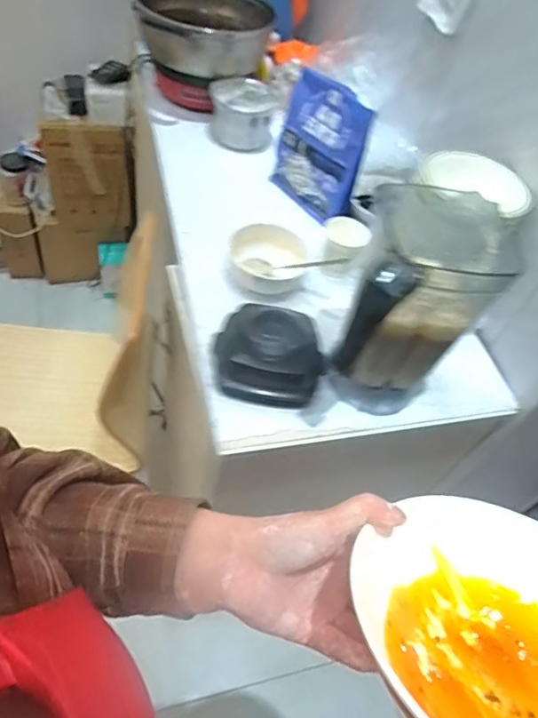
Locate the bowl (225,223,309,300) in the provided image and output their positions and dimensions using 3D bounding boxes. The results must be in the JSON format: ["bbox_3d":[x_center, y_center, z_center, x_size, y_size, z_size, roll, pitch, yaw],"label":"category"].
[{"bbox_3d":[-0.003,-0.156,0.827,0.121,0.049,0.114,1,60,-2],"label":"bowl"}]

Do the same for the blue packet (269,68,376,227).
[{"bbox_3d":[0.085,-0.372,0.935,0.082,0.207,0.183,-39,69,-22],"label":"blue packet"}]

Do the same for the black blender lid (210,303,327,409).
[{"bbox_3d":[-0.003,-0.007,0.702,0.150,0.064,0.117,9,60,2],"label":"black blender lid"}]

